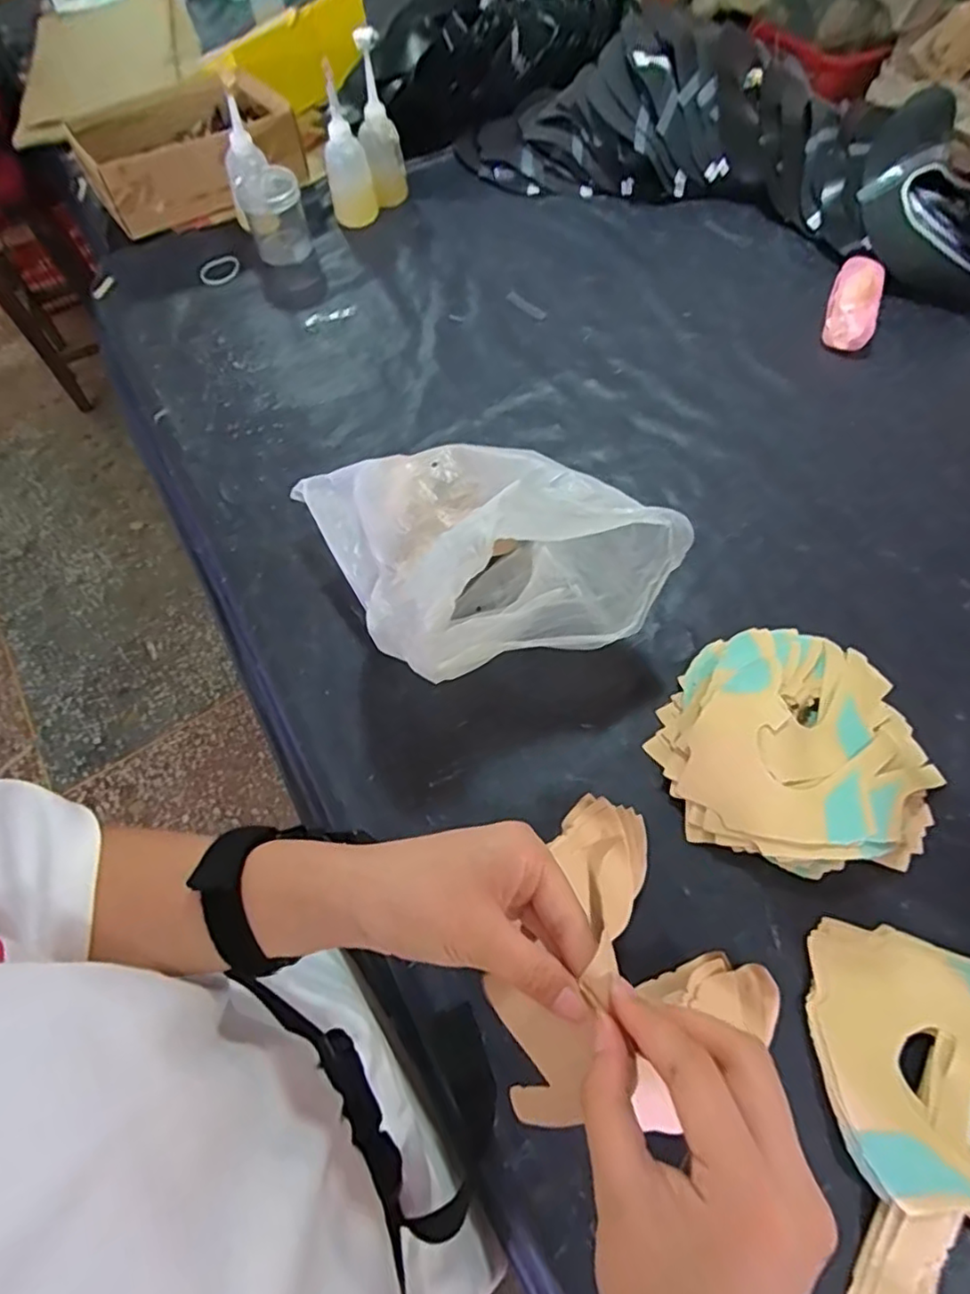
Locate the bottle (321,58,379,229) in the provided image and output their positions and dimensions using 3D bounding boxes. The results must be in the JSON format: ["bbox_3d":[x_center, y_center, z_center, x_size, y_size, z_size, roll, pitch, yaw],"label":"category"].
[{"bbox_3d":[-0.199,-0.710,0.878,0.066,0.163,0.057,-11,62,-6],"label":"bottle"}]

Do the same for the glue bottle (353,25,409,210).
[{"bbox_3d":[-0.150,-0.739,0.873,0.061,0.199,0.052,-7,62,-4],"label":"glue bottle"}]

